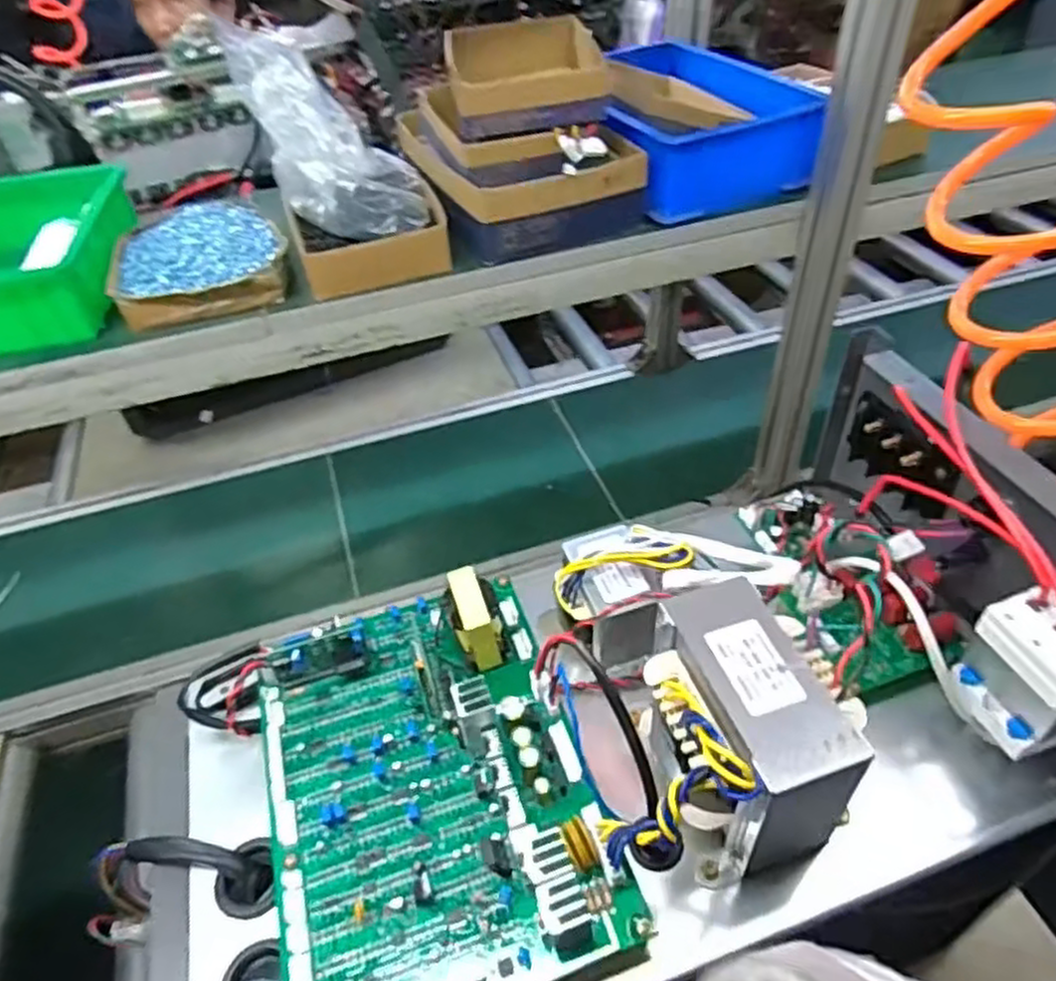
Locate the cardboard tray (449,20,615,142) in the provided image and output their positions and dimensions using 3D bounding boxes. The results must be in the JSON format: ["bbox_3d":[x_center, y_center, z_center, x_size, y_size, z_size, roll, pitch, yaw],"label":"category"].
[{"bbox_3d":[-0.001,-0.397,0.710,0.139,0.050,0.173,-6,43,-3],"label":"cardboard tray"}]

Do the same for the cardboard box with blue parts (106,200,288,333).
[{"bbox_3d":[-0.315,-0.227,0.720,0.148,0.034,0.199,-16,44,-12],"label":"cardboard box with blue parts"}]

